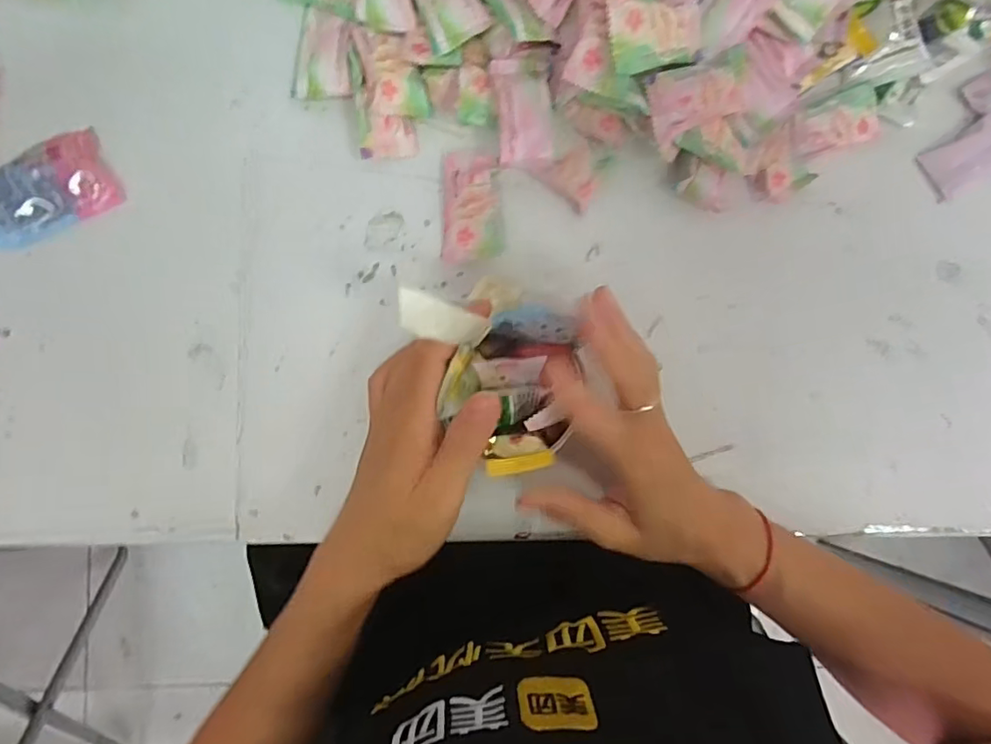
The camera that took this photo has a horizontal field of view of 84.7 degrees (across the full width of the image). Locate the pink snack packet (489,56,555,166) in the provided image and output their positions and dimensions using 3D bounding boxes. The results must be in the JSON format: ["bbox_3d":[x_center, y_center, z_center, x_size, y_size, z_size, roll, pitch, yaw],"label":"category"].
[{"bbox_3d":[0.017,-0.156,0.324,0.034,0.014,0.059,-7,92,-5],"label":"pink snack packet"}]

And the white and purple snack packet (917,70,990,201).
[{"bbox_3d":[0.322,-0.161,0.357,0.090,0.007,0.057,-33,94,-3],"label":"white and purple snack packet"}]

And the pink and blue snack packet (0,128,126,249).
[{"bbox_3d":[-0.265,-0.100,0.309,0.090,0.011,0.044,-31,94,-3],"label":"pink and blue snack packet"}]

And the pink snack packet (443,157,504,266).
[{"bbox_3d":[-0.015,-0.102,0.332,0.038,0.013,0.065,-5,92,-5],"label":"pink snack packet"}]

